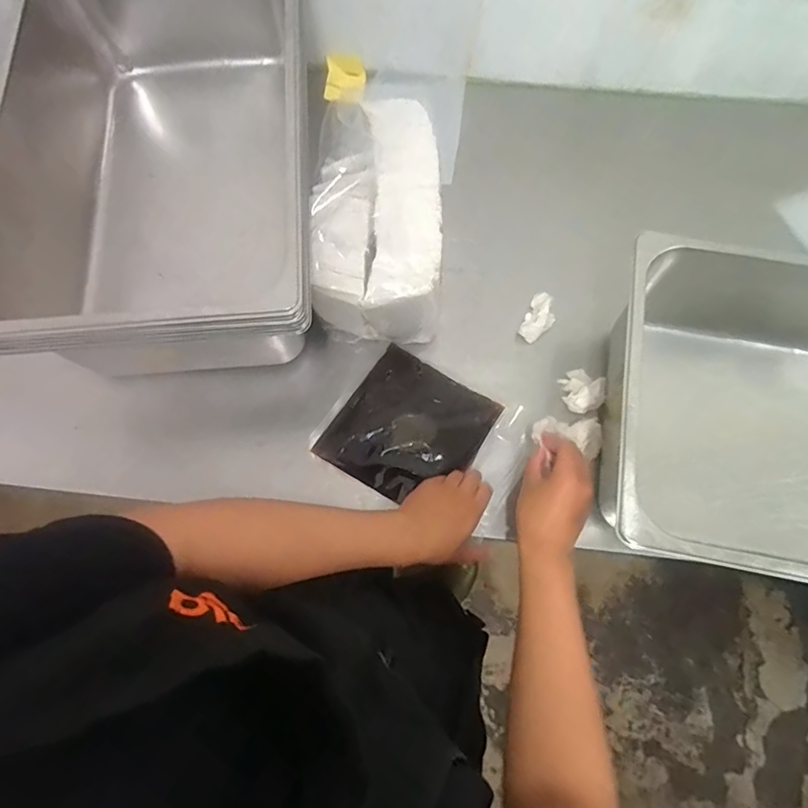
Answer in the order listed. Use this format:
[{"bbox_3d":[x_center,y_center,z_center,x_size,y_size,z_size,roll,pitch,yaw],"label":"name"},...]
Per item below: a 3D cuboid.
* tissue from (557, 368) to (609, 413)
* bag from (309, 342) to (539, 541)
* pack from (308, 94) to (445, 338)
[{"bbox_3d":[0.219,-0.017,0.605,0.050,0.022,0.055,0,74,0],"label":"tissue"},{"bbox_3d":[0.032,0.046,0.585,0.245,0.033,0.162,30,76,8],"label":"bag"},{"bbox_3d":[-0.031,-0.215,0.597,0.139,0.132,0.274,1,74,0],"label":"pack"}]

